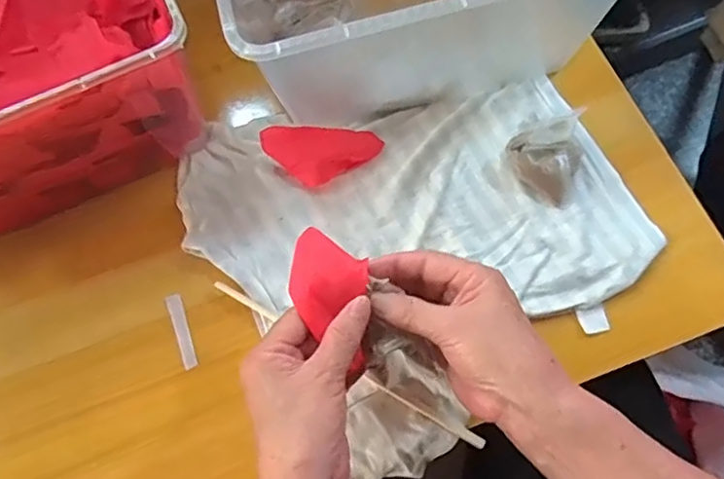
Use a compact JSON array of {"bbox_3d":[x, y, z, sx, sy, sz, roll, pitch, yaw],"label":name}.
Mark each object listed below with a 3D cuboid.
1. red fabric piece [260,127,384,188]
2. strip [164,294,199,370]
[{"bbox_3d":[-0.031,-0.069,0.473,0.093,0.025,0.045,-6,69,0],"label":"red fabric piece"},{"bbox_3d":[-0.138,0.070,0.445,0.012,0.004,0.059,-19,72,-15],"label":"strip"}]

